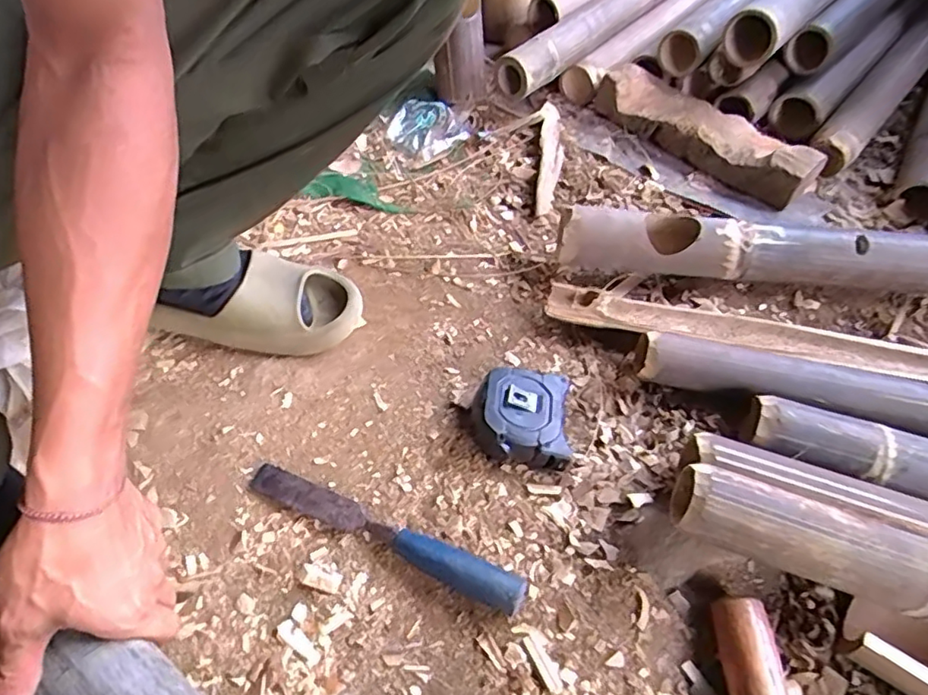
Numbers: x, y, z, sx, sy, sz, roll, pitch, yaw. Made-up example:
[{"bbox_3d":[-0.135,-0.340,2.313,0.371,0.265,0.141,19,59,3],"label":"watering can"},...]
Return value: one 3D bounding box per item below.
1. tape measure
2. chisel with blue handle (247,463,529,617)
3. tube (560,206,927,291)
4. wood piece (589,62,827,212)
[{"bbox_3d":[0.052,0.060,0.510,0.077,0.044,0.082,3,51,-3],"label":"tape measure"},{"bbox_3d":[-0.064,0.140,0.451,0.231,0.026,0.025,22,52,13],"label":"chisel with blue handle"},{"bbox_3d":[0.404,-0.099,0.632,0.596,0.066,0.059,4,51,-2],"label":"tube"},{"bbox_3d":[0.320,-0.289,0.786,0.096,0.062,0.295,-36,62,-29],"label":"wood piece"}]

